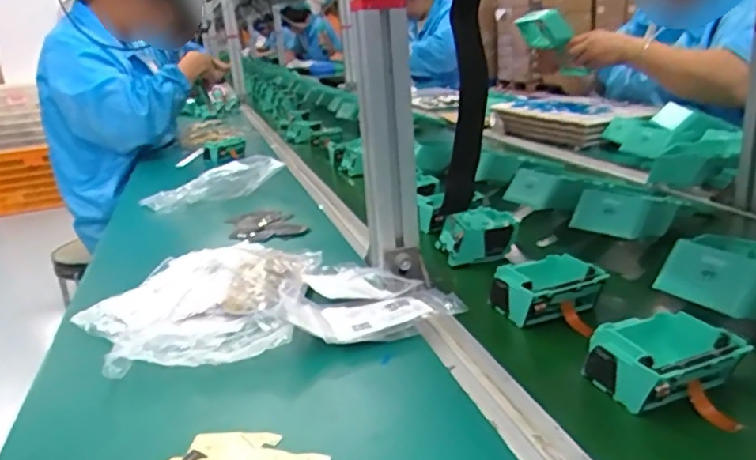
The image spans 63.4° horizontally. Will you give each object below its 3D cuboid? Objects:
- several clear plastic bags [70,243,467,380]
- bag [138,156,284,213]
[{"bbox_3d":[-0.107,0.057,0.562,0.302,0.035,0.209,-8,19,-11],"label":"several clear plastic bags"},{"bbox_3d":[-0.266,-0.077,0.996,0.217,0.045,0.091,-14,19,-26],"label":"bag"}]

